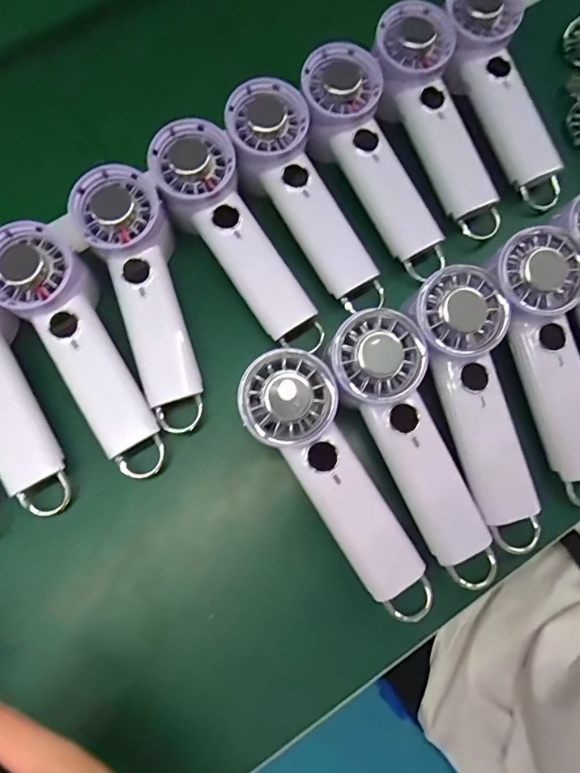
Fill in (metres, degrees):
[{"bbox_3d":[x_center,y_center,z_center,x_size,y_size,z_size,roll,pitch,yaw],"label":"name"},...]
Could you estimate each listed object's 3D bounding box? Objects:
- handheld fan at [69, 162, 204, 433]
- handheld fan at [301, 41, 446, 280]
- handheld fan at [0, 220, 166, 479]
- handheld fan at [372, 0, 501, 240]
[{"bbox_3d":[-0.105,-0.065,0.337,0.059,0.032,0.190,-16,92,-4],"label":"handheld fan"},{"bbox_3d":[0.064,-0.174,0.360,0.063,0.031,0.185,-29,95,-7],"label":"handheld fan"},{"bbox_3d":[-0.149,-0.026,0.330,0.065,0.030,0.191,-29,94,-7],"label":"handheld fan"},{"bbox_3d":[0.117,-0.215,0.369,0.059,0.032,0.195,-22,92,-6],"label":"handheld fan"}]

